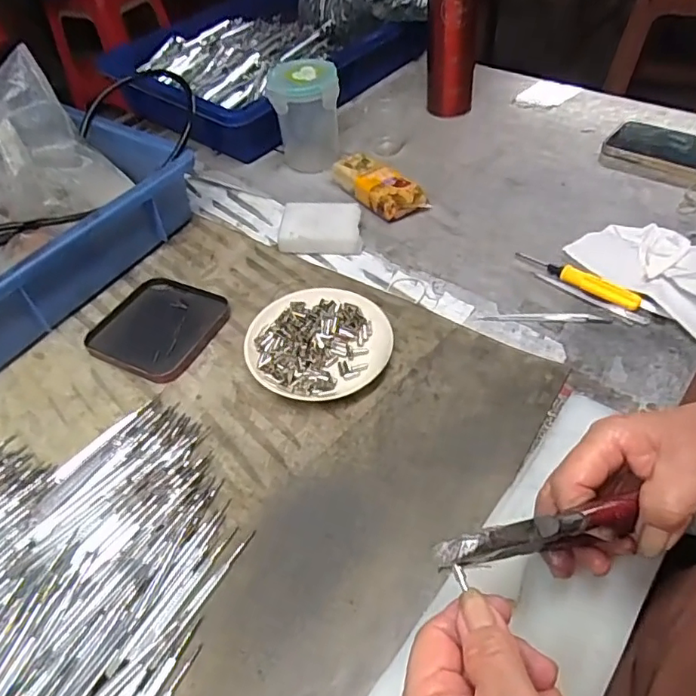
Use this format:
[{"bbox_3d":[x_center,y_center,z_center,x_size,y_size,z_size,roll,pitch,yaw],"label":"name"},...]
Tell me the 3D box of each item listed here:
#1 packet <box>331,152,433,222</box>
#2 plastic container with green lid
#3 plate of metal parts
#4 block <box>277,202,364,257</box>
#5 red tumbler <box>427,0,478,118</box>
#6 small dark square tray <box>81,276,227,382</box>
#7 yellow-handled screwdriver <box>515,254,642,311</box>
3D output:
[{"bbox_3d":[0.033,-0.182,0.606,0.049,0.033,0.113,-29,52,-20],"label":"packet"},{"bbox_3d":[-0.047,-0.264,0.635,0.077,0.109,0.064,-9,48,-4],"label":"plastic container with green lid"},{"bbox_3d":[-0.024,-0.005,0.464,0.121,0.020,0.111,-2,48,2],"label":"plate of metal parts"},{"bbox_3d":[-0.027,-0.125,0.566,0.082,0.025,0.060,3,48,6],"label":"block"},{"bbox_3d":[0.126,-0.380,0.663,0.064,0.190,0.057,5,49,8],"label":"red tumbler"},{"bbox_3d":[-0.172,-0.021,0.500,0.108,0.010,0.105,19,52,20],"label":"small dark square tray"},{"bbox_3d":[0.206,-0.066,0.494,0.015,0.016,0.116,-37,55,-26],"label":"yellow-handled screwdriver"}]

